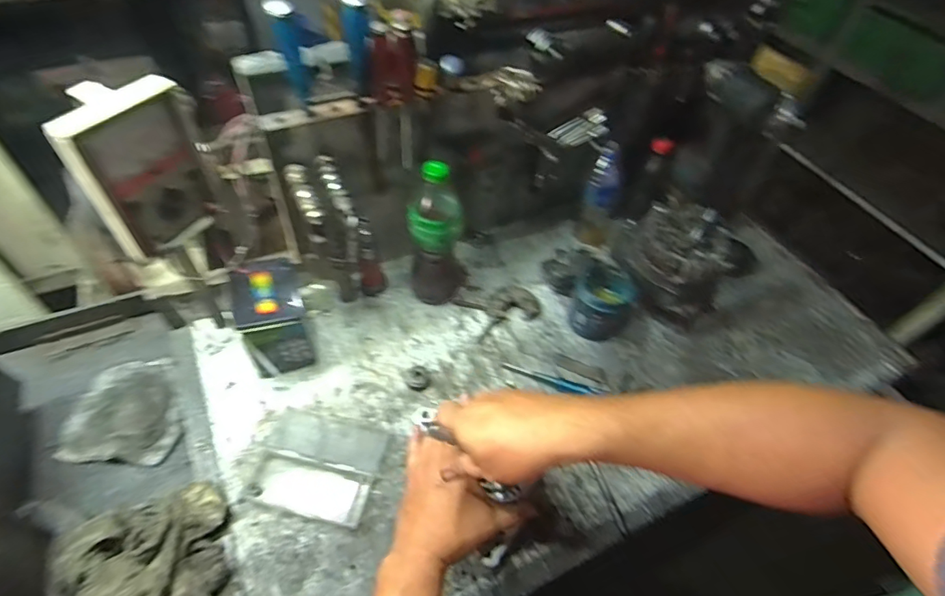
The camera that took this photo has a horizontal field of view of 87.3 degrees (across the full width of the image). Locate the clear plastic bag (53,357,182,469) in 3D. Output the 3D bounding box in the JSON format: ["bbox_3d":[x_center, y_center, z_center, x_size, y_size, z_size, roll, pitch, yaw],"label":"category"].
[{"bbox_3d":[-0.512,0.167,0.747,0.167,0.018,0.160,5,51,-2],"label":"clear plastic bag"}]

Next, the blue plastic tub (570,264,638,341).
[{"bbox_3d":[0.220,0.012,0.843,0.091,0.105,0.104,31,55,18],"label":"blue plastic tub"}]

